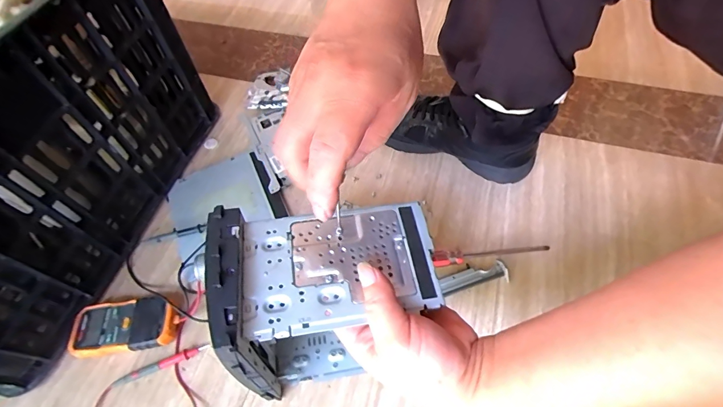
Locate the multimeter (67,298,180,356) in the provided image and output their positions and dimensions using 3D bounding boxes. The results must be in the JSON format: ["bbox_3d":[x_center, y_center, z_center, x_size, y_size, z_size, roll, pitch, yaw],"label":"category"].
[{"bbox_3d":[-0.285,0.149,0.453,0.123,0.026,0.057,-8,60,-2],"label":"multimeter"}]

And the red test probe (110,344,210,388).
[{"bbox_3d":[-0.236,0.190,0.437,0.111,0.009,0.011,-21,61,-9],"label":"red test probe"}]

